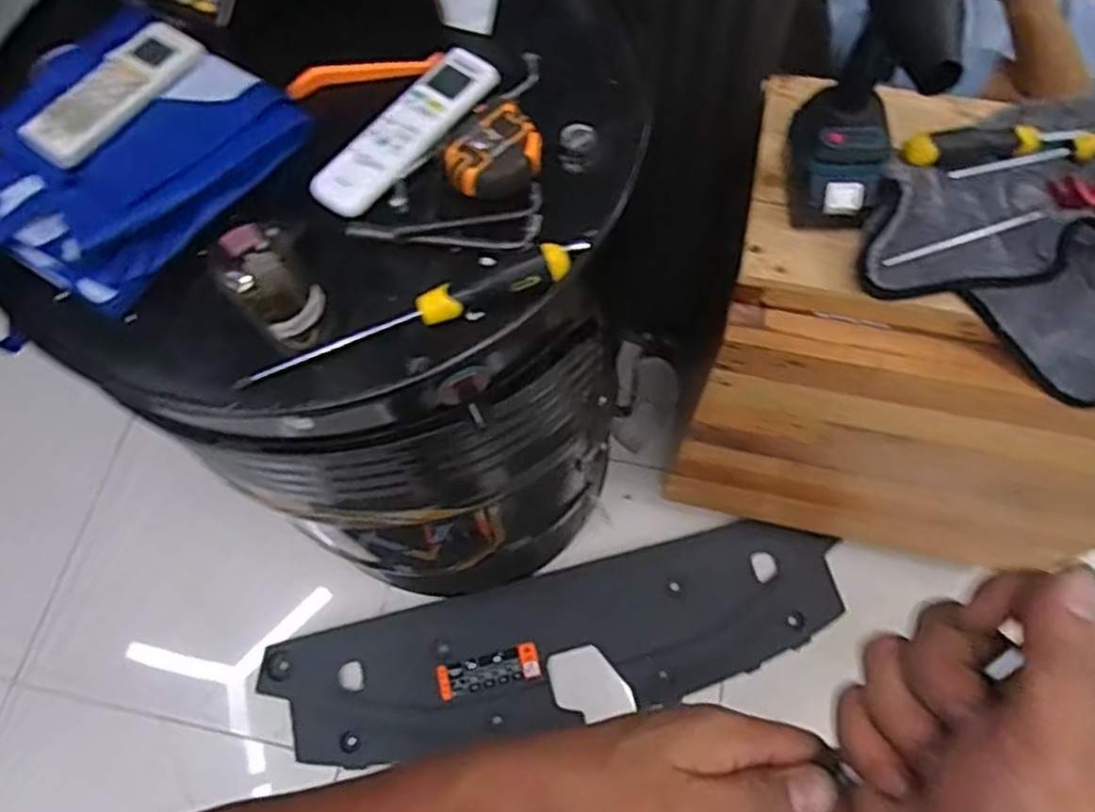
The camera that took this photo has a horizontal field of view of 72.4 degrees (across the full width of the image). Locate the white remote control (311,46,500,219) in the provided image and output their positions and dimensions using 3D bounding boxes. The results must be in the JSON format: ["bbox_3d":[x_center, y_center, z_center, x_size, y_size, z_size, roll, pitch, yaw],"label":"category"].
[{"bbox_3d":[-0.111,-0.226,0.606,0.057,0.013,0.190,31,71,15],"label":"white remote control"}]

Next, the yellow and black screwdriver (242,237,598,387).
[{"bbox_3d":[-0.096,-0.069,0.544,0.266,0.030,0.024,-18,67,-5],"label":"yellow and black screwdriver"}]

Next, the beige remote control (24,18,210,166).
[{"bbox_3d":[-0.354,-0.259,0.613,0.055,0.021,0.155,35,72,16],"label":"beige remote control"}]

